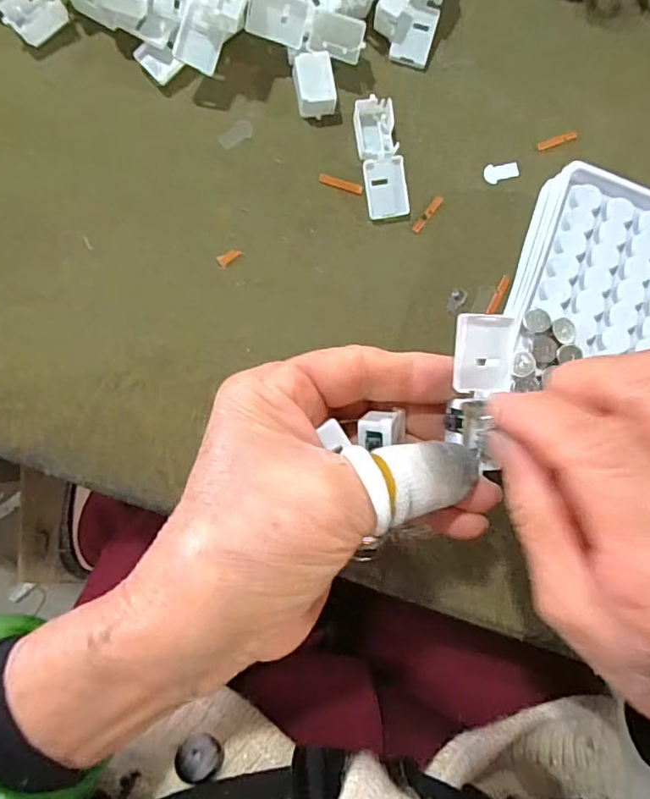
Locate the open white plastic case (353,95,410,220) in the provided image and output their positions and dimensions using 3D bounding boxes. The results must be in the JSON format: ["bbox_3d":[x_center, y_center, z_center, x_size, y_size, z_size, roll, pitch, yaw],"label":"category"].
[{"bbox_3d":[0.027,-0.116,0.266,0.020,0.009,0.055,-9,86,-5],"label":"open white plastic case"}]

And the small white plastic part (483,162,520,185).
[{"bbox_3d":[0.089,-0.114,0.274,0.018,0.004,0.010,-8,85,-5],"label":"small white plastic part"}]

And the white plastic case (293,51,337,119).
[{"bbox_3d":[-0.005,-0.152,0.266,0.019,0.011,0.026,-8,85,-5],"label":"white plastic case"}]

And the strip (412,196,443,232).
[{"bbox_3d":[0.051,-0.091,0.268,0.004,0.004,0.022,38,85,0],"label":"strip"}]

